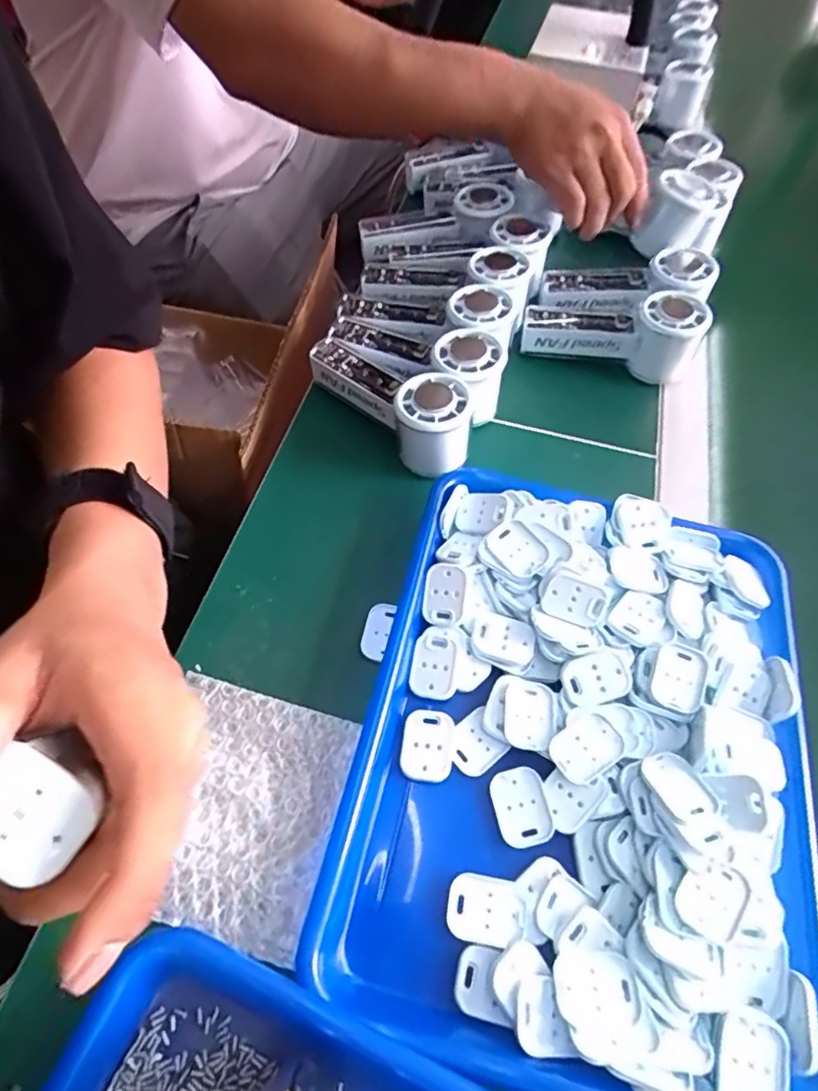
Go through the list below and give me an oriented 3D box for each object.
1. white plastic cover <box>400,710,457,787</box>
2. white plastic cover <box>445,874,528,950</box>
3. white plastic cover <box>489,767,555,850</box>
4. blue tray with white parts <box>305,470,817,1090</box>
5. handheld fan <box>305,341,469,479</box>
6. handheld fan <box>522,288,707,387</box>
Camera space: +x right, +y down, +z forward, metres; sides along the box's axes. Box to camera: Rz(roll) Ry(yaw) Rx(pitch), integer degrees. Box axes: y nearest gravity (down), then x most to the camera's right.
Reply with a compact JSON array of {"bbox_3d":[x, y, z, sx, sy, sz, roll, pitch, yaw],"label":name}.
[{"bbox_3d":[0.011,0.118,0.352,0.031,0.008,0.039,7,58,0],"label":"white plastic cover"},{"bbox_3d":[0.040,0.190,0.309,0.039,0.009,0.030,10,58,1],"label":"white plastic cover"},{"bbox_3d":[0.064,0.147,0.336,0.029,0.006,0.041,-11,60,-11],"label":"white plastic cover"},{"bbox_3d":[0.101,0.111,0.345,0.244,0.042,0.318,15,59,4],"label":"blue tray with white parts"},{"bbox_3d":[-0.012,-0.123,0.470,0.052,0.054,0.160,-36,68,-23],"label":"handheld fan"},{"bbox_3d":[0.179,-0.195,0.530,0.149,0.064,0.056,13,59,4],"label":"handheld fan"}]

